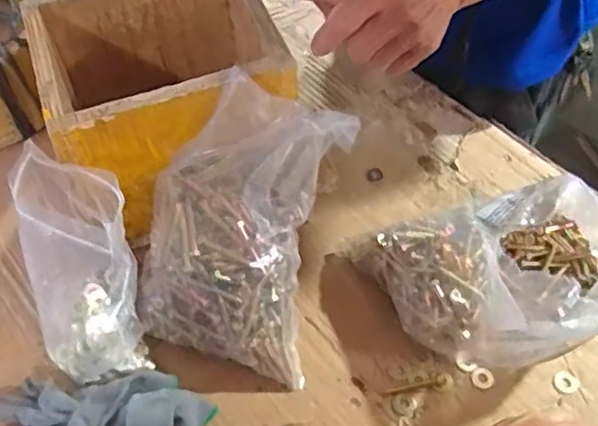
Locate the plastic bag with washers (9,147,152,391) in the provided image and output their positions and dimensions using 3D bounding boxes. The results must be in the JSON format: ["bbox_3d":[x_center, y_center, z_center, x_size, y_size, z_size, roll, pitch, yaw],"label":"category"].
[{"bbox_3d":[-0.173,0.048,0.502,0.085,0.184,0.085,-10,29,-6],"label":"plastic bag with washers"}]

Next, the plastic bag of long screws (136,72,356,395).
[{"bbox_3d":[-0.051,0.007,0.536,0.156,0.138,0.209,10,56,8],"label":"plastic bag of long screws"}]

